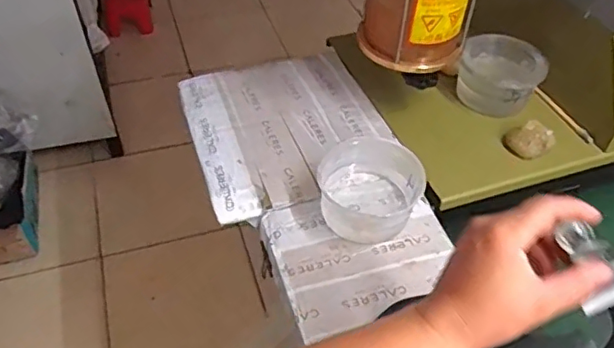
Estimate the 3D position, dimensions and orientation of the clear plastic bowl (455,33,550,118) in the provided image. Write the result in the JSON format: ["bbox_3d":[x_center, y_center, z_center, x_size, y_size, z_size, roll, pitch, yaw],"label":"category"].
[{"bbox_3d":[0.269,-0.139,0.802,0.111,0.062,0.104,1,46,-1],"label":"clear plastic bowl"}]

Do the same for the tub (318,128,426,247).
[{"bbox_3d":[0.071,0.014,0.656,0.117,0.055,0.120,21,49,18],"label":"tub"}]

